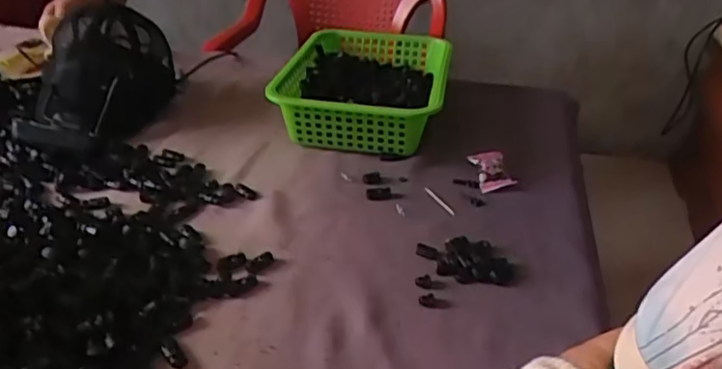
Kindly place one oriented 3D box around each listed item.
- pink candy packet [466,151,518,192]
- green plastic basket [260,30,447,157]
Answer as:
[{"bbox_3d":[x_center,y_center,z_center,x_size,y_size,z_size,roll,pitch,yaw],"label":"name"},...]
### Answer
[{"bbox_3d":[0.160,-0.017,0.713,0.045,0.024,0.057,-7,33,-15],"label":"pink candy packet"},{"bbox_3d":[0.010,-0.140,0.843,0.215,0.093,0.329,7,32,7],"label":"green plastic basket"}]

